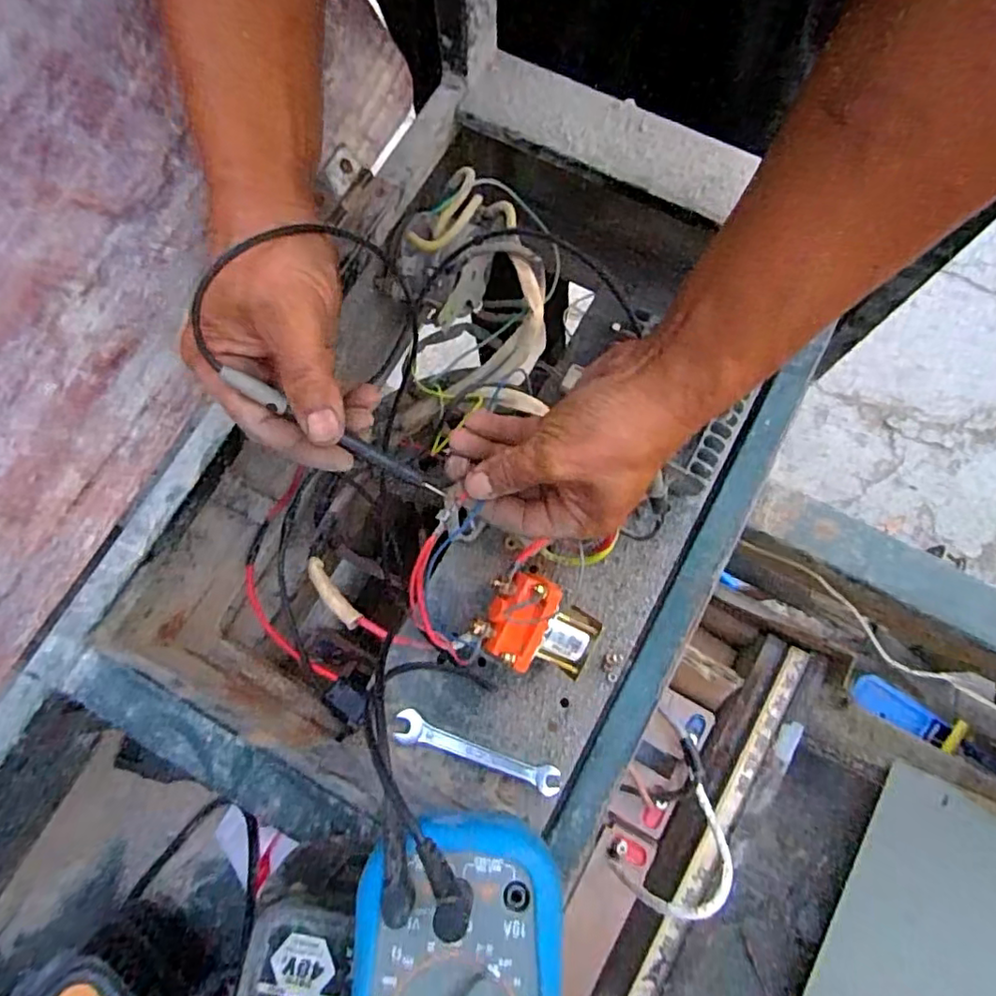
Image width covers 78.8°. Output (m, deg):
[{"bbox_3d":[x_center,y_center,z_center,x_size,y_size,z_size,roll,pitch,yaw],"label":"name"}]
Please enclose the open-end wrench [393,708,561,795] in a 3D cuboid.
[{"bbox_3d":[-0.016,0.178,0.424,0.117,0.005,0.021,19,74,7],"label":"open-end wrench"}]

